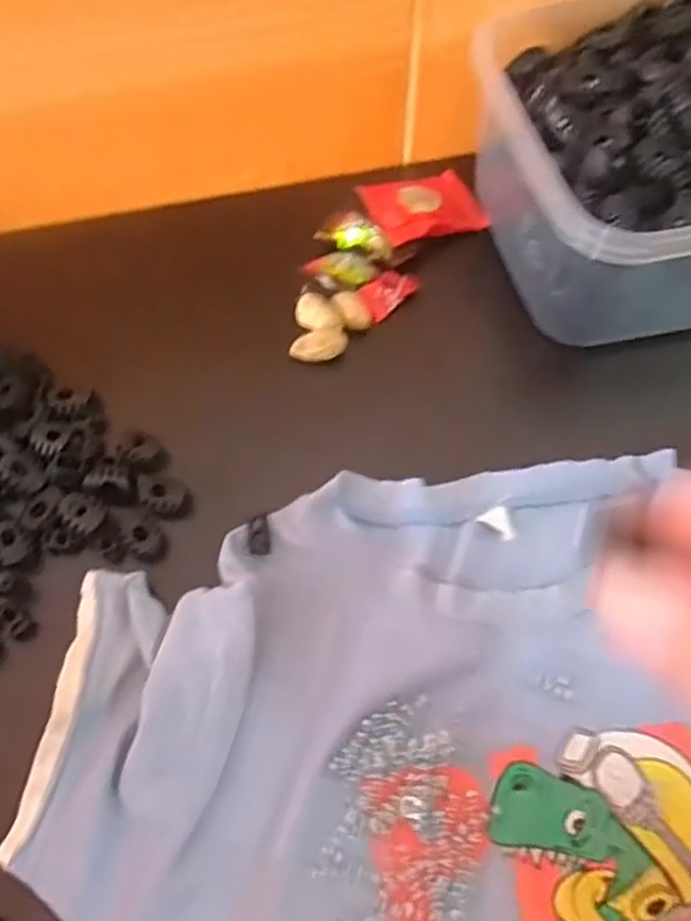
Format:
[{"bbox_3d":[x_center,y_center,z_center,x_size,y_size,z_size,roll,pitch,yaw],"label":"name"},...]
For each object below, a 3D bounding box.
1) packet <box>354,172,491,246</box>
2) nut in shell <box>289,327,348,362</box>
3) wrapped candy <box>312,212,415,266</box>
[{"bbox_3d":[0.045,-0.143,0.390,0.067,0.008,0.044,-16,65,-24],"label":"packet"},{"bbox_3d":[-0.013,-0.058,0.350,0.029,0.011,0.012,-10,66,-4],"label":"nut in shell"},{"bbox_3d":[0.011,-0.120,0.379,0.051,0.015,0.018,24,68,11],"label":"wrapped candy"}]

